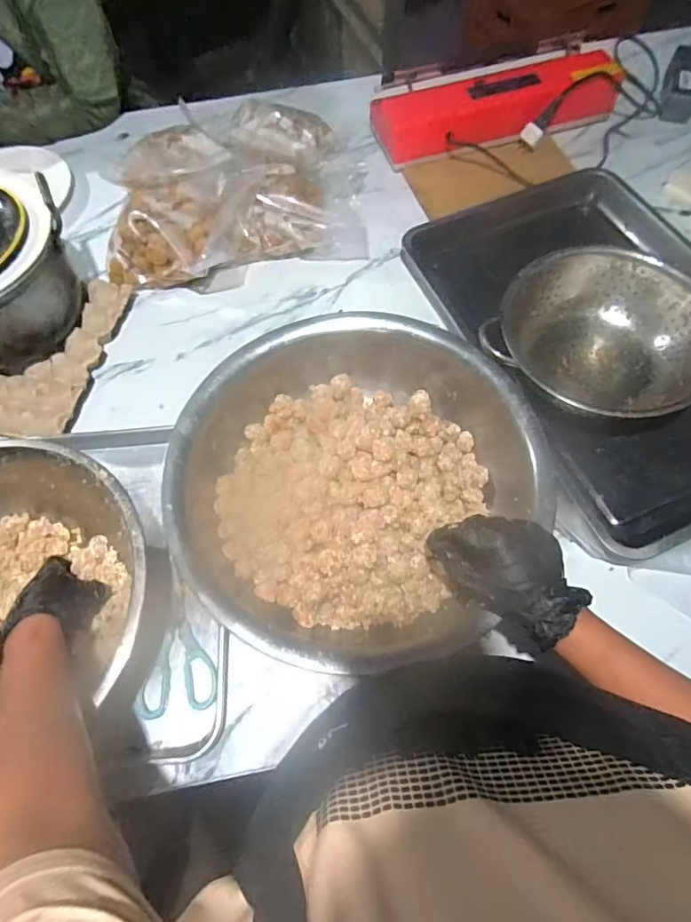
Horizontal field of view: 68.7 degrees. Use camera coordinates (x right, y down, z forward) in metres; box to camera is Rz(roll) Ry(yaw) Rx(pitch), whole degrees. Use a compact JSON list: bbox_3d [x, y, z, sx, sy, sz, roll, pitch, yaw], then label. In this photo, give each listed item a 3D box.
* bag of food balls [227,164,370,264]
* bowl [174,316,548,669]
[{"bbox_3d":[-0.081,-0.409,0.833,0.225,0.090,0.135,-5,65,-1],"label":"bag of food balls"},{"bbox_3d":[0.007,0.019,0.587,0.382,0.105,0.398,-1,65,1],"label":"bowl"}]

